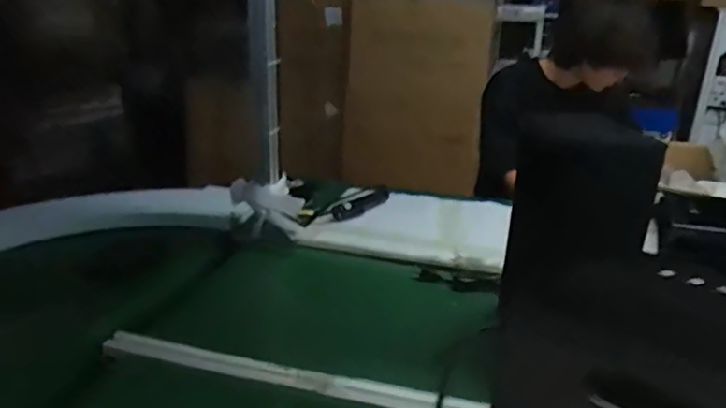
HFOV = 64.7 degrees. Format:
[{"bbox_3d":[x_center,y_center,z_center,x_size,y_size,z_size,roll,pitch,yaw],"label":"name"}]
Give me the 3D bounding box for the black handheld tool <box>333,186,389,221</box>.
[{"bbox_3d":[0.006,-0.002,1.422,0.064,0.028,0.237,14,24,28],"label":"black handheld tool"}]

